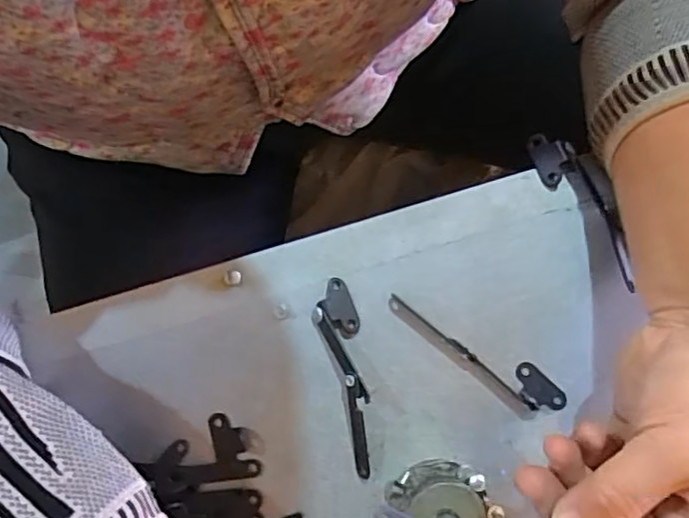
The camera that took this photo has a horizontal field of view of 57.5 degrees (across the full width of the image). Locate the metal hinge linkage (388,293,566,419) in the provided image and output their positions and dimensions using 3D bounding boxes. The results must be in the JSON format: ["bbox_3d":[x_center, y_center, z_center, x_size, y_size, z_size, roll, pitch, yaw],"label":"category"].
[{"bbox_3d":[0.066,0.047,0.315,0.098,0.007,0.023,36,82,5],"label":"metal hinge linkage"}]

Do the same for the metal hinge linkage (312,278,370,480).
[{"bbox_3d":[0.000,0.057,0.309,0.021,0.015,0.095,-9,81,-2],"label":"metal hinge linkage"}]

